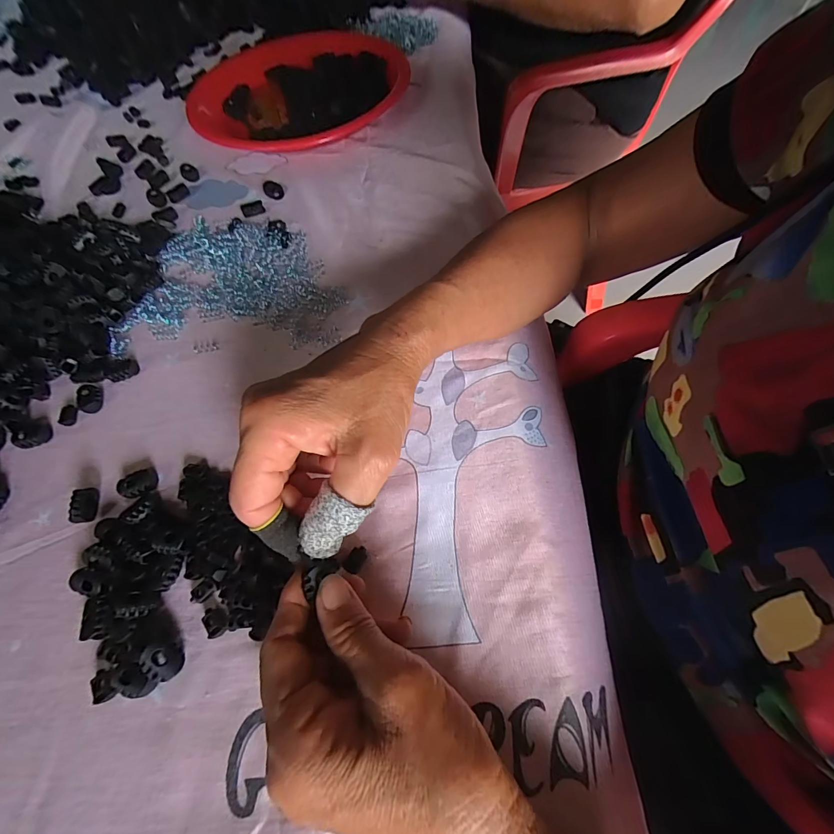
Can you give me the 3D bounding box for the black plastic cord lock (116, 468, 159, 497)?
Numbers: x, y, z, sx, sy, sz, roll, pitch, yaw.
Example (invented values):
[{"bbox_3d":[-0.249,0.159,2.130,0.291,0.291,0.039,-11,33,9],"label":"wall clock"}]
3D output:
[{"bbox_3d":[-0.187,0.044,0.265,0.022,0.009,0.019,-19,63,-6],"label":"black plastic cord lock"}]

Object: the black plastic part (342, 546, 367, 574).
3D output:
[{"bbox_3d":[-0.036,0.084,0.233,0.010,0.004,0.016,29,68,17],"label":"black plastic part"}]

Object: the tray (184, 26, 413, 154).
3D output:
[{"bbox_3d":[-0.140,-0.397,0.477,0.248,0.036,0.246,-6,62,1],"label":"tray"}]

